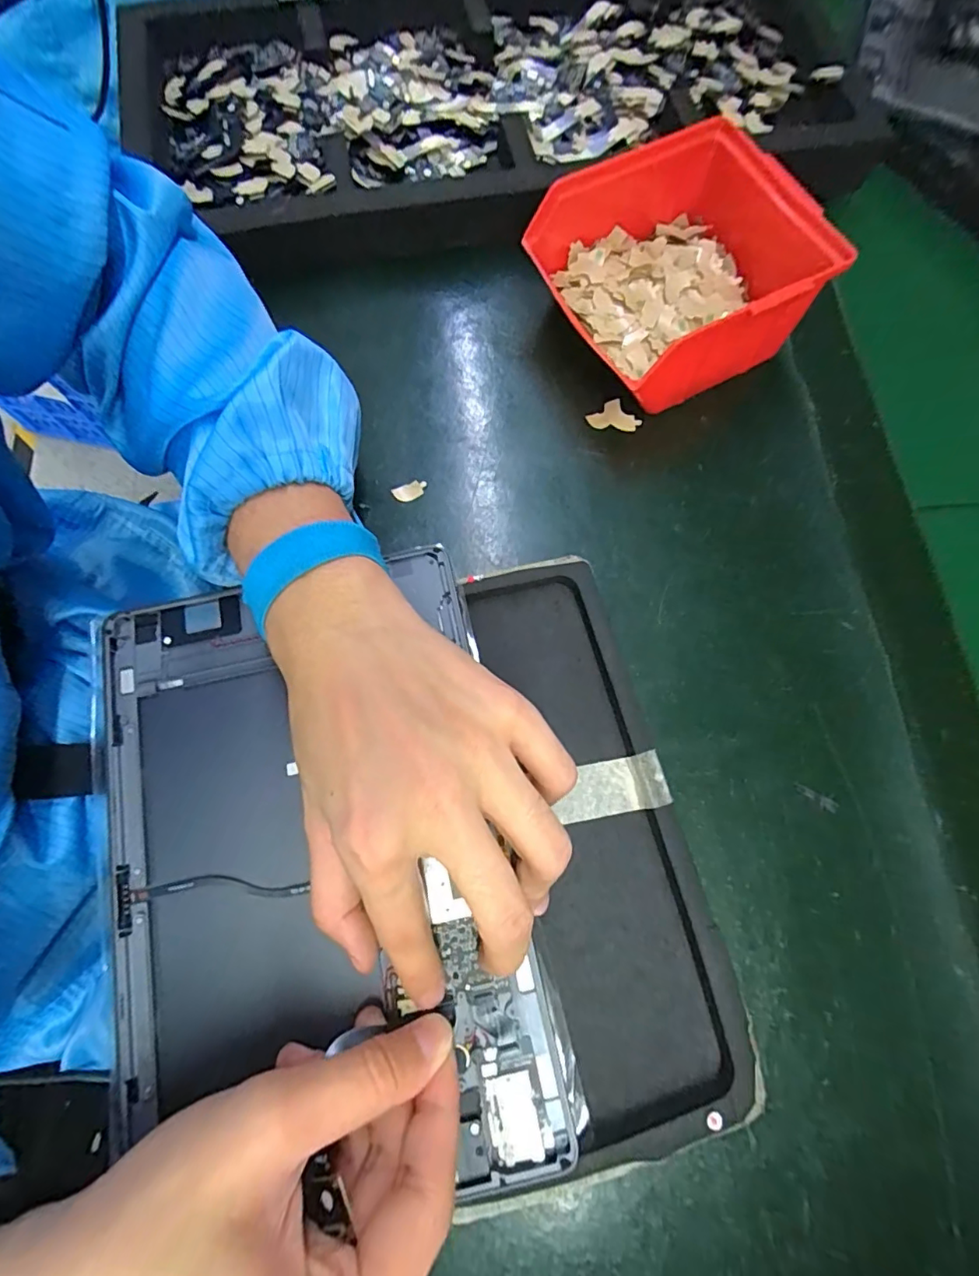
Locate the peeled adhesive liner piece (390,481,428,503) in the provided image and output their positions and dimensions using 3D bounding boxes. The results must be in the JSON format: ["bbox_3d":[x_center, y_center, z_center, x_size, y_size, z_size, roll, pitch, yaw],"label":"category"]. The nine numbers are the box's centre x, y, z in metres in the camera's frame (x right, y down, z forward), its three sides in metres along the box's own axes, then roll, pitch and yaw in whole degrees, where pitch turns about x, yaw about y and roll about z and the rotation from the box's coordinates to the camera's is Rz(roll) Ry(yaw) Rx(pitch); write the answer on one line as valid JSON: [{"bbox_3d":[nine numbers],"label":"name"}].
[{"bbox_3d":[-0.045,-0.084,0.296,0.020,0.004,0.010,-25,76,-7],"label":"peeled adhesive liner piece"}]

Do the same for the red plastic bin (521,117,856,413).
[{"bbox_3d":[0.110,-0.206,0.297,0.134,0.072,0.125,-29,77,-8],"label":"red plastic bin"}]

